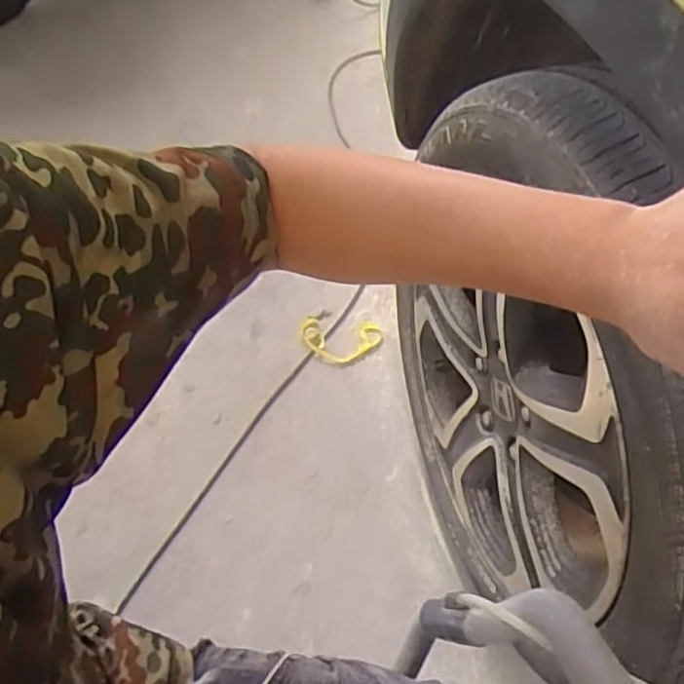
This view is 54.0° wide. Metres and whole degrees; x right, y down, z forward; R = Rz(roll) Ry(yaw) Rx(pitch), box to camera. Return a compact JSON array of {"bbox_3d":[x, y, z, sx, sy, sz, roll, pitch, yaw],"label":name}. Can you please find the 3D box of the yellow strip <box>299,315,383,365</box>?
[{"bbox_3d":[-0.003,0.001,1.139,0.138,0.011,0.087,7,56,5],"label":"yellow strip"}]

